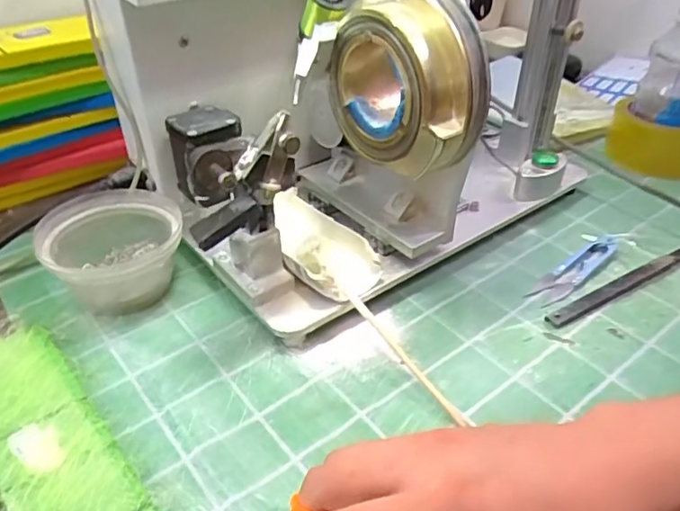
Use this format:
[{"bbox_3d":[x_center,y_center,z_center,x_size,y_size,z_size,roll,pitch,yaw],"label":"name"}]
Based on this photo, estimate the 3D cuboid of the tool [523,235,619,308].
[{"bbox_3d":[0.188,0.009,0.445,0.110,0.008,0.023,-29,46,-32],"label":"tool"}]

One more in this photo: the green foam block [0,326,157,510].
[{"bbox_3d":[-0.164,0.101,0.314,0.059,0.014,0.181,-27,45,-31],"label":"green foam block"}]

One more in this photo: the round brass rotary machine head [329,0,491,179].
[{"bbox_3d":[0.040,-0.113,0.352,0.041,0.102,0.101,-27,44,-30],"label":"round brass rotary machine head"}]

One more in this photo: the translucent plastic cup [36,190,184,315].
[{"bbox_3d":[-0.166,-0.005,0.420,0.092,0.055,0.105,-16,40,-20],"label":"translucent plastic cup"}]

